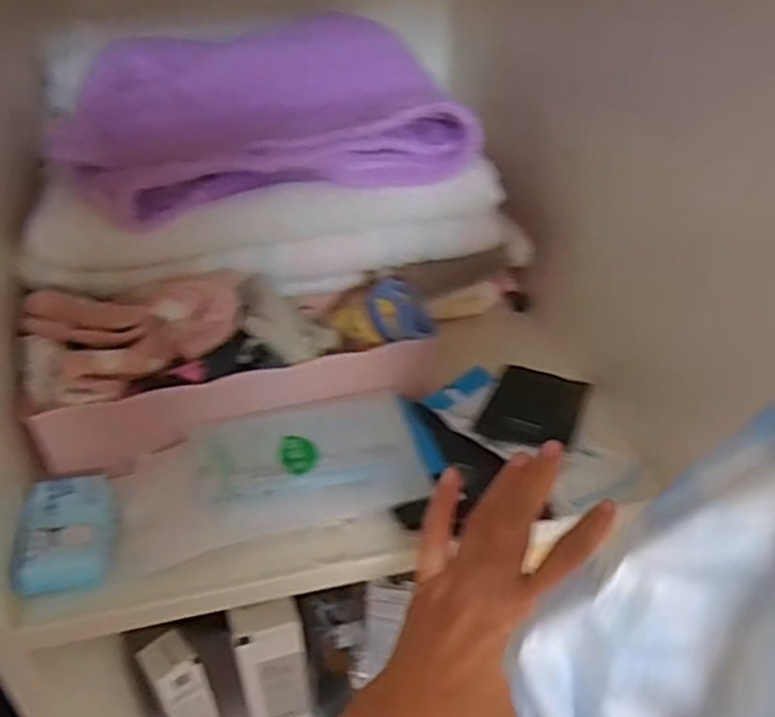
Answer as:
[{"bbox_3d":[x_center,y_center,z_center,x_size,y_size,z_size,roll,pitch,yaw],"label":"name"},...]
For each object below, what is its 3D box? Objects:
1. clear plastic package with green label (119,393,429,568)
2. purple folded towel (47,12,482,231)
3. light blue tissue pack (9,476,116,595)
[{"bbox_3d":[-0.072,0.070,0.443,0.184,0.031,0.080,-10,38,-14],"label":"clear plastic package with green label"},{"bbox_3d":[-0.097,-0.202,0.544,0.280,0.041,0.217,-11,53,-9],"label":"purple folded towel"},{"bbox_3d":[-0.191,0.101,0.418,0.049,0.016,0.081,-9,38,-13],"label":"light blue tissue pack"}]

